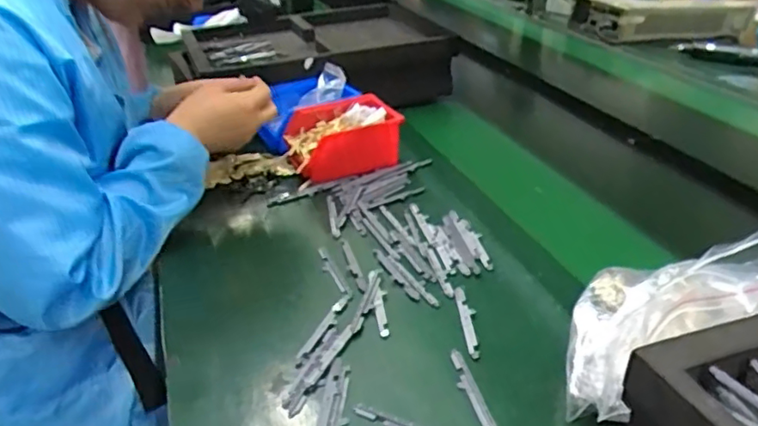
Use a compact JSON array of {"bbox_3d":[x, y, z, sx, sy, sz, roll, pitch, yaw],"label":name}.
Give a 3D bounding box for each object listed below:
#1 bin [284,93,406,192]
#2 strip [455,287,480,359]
[{"bbox_3d":[-0.051,-0.104,0.794,0.143,0.083,0.104,-12,32,-17],"label":"bin"},{"bbox_3d":[0.081,0.097,0.535,0.014,0.004,0.093,-2,31,-1],"label":"strip"}]

